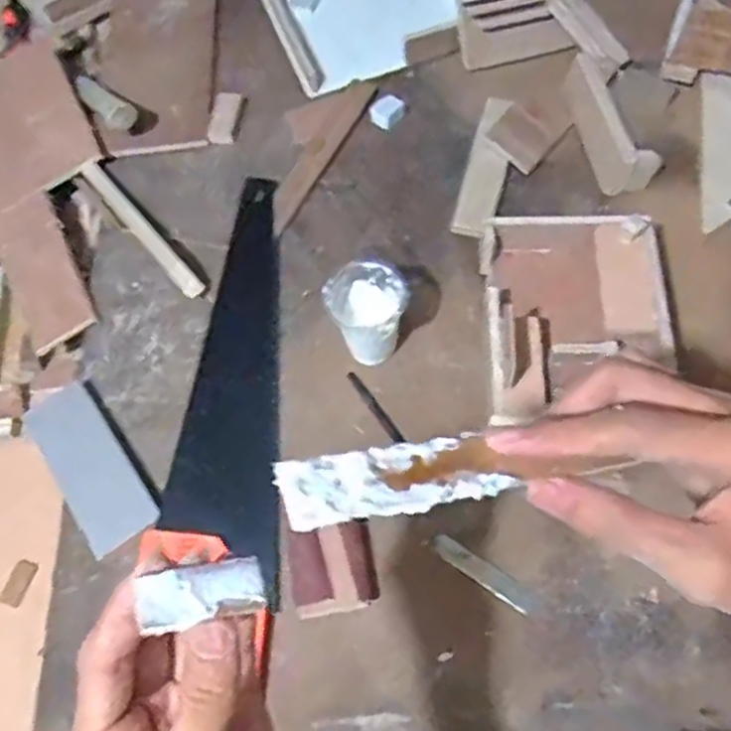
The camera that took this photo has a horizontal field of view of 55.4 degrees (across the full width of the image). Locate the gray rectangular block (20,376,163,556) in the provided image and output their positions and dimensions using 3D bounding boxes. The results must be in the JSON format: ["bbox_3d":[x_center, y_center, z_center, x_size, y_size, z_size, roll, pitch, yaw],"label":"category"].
[{"bbox_3d":[-0.252,0.087,0.638,0.071,0.019,0.169,-36,65,-12],"label":"gray rectangular block"}]

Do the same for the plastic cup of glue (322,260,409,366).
[{"bbox_3d":[0.002,-0.041,0.639,0.069,0.097,0.071,-2,63,4],"label":"plastic cup of glue"}]

